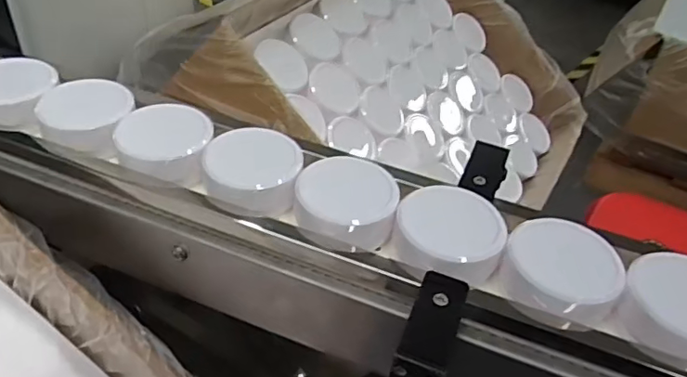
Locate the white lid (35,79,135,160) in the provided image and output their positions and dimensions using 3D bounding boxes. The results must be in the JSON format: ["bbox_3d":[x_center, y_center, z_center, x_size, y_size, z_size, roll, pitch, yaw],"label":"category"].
[{"bbox_3d":[-0.215,-0.062,0.476,0.070,0.028,0.069,4,40,-3],"label":"white lid"}]

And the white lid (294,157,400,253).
[{"bbox_3d":[0.005,0.010,0.435,0.083,0.033,0.072,5,39,-2],"label":"white lid"}]

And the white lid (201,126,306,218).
[{"bbox_3d":[-0.070,-0.014,0.455,0.080,0.027,0.075,-1,40,-10],"label":"white lid"}]

